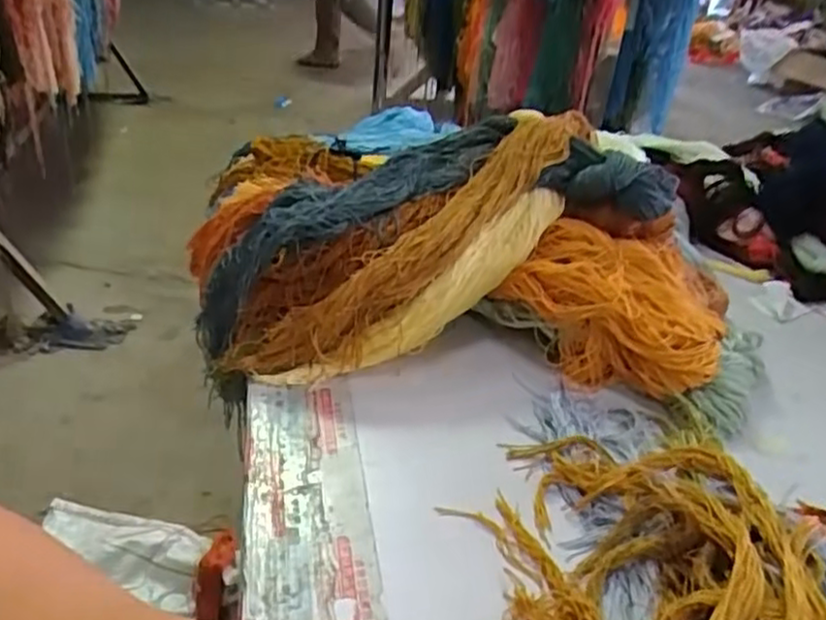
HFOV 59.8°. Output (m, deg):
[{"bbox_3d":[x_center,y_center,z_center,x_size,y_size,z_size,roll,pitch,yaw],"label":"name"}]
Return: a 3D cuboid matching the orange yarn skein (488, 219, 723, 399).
[{"bbox_3d":[0.181,-0.007,0.658,0.192,0.100,0.139,15,33,16],"label":"orange yarn skein"}]

